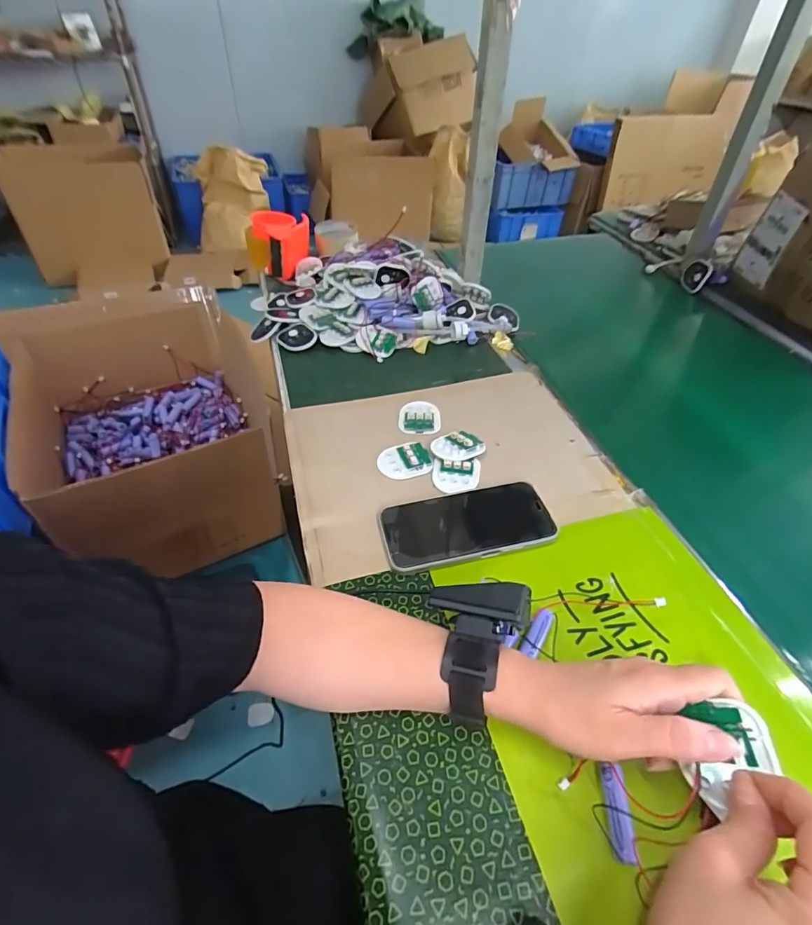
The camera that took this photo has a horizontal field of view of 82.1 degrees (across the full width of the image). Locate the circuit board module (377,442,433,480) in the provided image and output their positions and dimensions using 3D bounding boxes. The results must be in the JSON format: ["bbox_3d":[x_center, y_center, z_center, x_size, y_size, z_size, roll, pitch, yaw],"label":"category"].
[{"bbox_3d":[-0.002,-0.003,0.511,0.056,0.009,0.047,-9,46,-10],"label":"circuit board module"}]

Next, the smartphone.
[{"bbox_3d":[0.057,0.059,0.446,0.157,0.014,0.076,-10,46,-11],"label":"smartphone"}]

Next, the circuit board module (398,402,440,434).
[{"bbox_3d":[0.016,-0.055,0.565,0.048,0.009,0.056,3,45,2],"label":"circuit board module"}]

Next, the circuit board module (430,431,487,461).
[{"bbox_3d":[0.056,-0.017,0.518,0.050,0.013,0.049,35,53,29],"label":"circuit board module"}]

